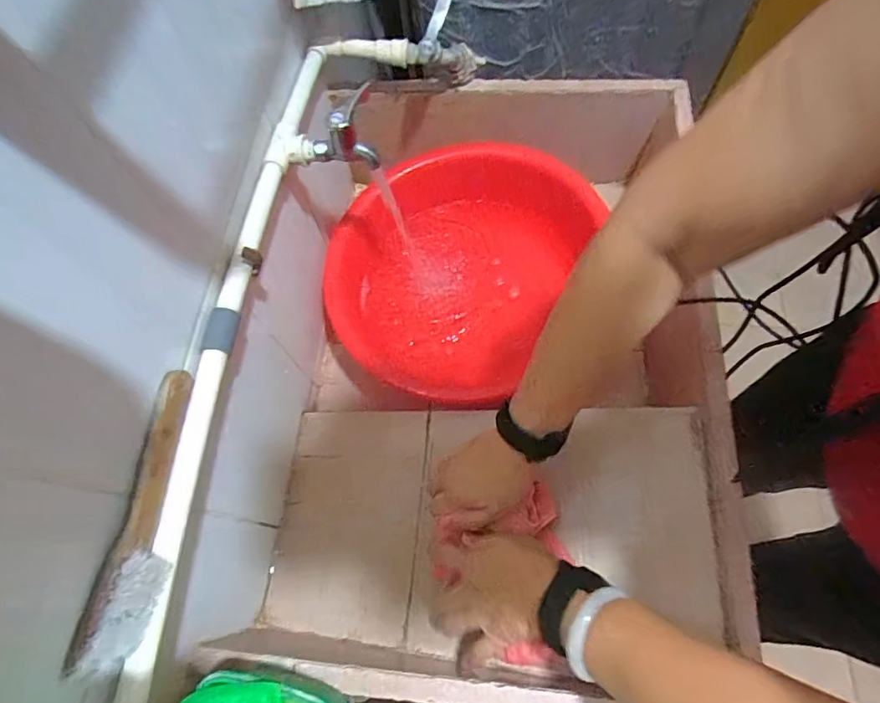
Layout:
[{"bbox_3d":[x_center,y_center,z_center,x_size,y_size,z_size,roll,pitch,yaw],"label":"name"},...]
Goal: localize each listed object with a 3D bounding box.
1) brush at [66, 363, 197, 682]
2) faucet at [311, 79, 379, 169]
[{"bbox_3d":[-0.204,0.109,0.357,0.028,0.038,0.199,2,66,4],"label":"brush"},{"bbox_3d":[-0.100,-0.223,0.520,0.070,0.088,0.036,-15,66,-3],"label":"faucet"}]

